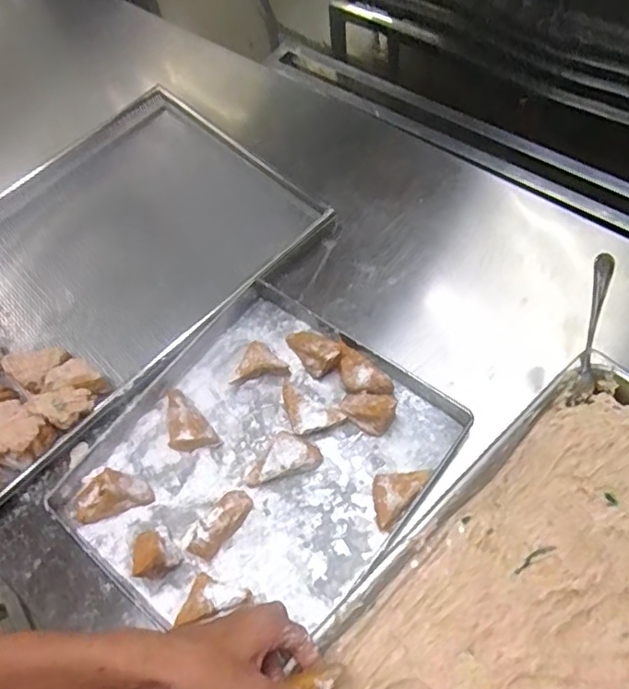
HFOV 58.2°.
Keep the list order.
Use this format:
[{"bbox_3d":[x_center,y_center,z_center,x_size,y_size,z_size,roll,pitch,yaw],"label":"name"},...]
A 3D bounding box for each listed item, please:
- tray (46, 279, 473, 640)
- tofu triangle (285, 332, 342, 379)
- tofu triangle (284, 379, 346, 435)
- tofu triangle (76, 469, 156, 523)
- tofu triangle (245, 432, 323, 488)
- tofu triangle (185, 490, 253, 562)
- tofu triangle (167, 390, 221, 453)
[{"bbox_3d":[-0.061,0.130,0.623,0.324,0.047,0.366,35,71,21],"label":"tray"},{"bbox_3d":[-0.001,0.004,0.671,0.042,0.051,0.072,-32,64,-13],"label":"tofu triangle"},{"bbox_3d":[-0.011,0.081,0.644,0.079,0.026,0.048,27,68,18],"label":"tofu triangle"},{"bbox_3d":[-0.223,0.163,0.614,0.082,0.042,0.032,-17,62,-3],"label":"tofu triangle"},{"bbox_3d":[-0.038,0.125,0.626,0.086,0.034,0.039,-18,62,-4],"label":"tofu triangle"},{"bbox_3d":[-0.102,0.186,0.594,0.038,0.035,0.080,36,70,21],"label":"tofu triangle"},{"bbox_3d":[-0.152,0.093,0.656,0.048,0.025,0.079,-34,64,-12],"label":"tofu triangle"}]

